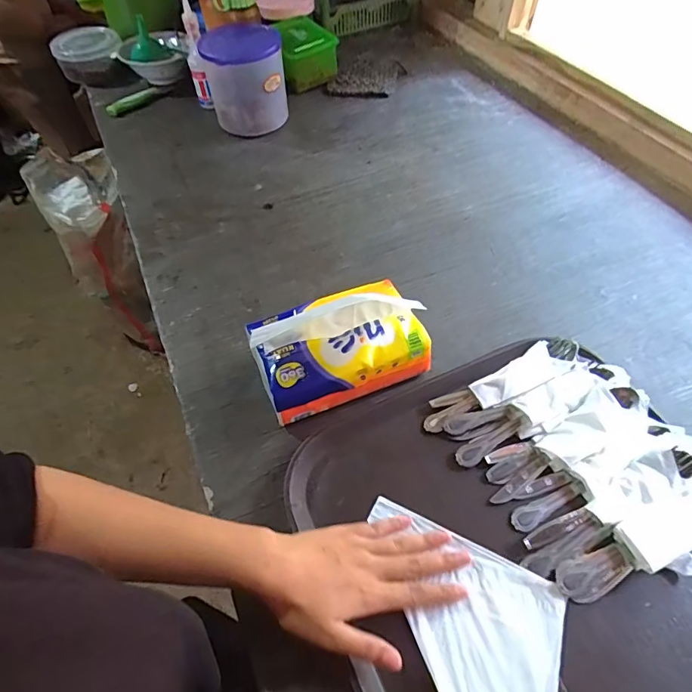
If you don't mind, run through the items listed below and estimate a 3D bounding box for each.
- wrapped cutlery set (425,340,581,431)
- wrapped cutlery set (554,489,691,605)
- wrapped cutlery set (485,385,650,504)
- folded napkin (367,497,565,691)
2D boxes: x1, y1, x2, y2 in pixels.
[{"bbox_3d":[0.166,0.043,0.494,0.179,0.033,0.044,-23,56,-13],"label":"wrapped cutlery set"},{"bbox_3d":[0.262,0.167,0.389,0.178,0.034,0.050,-20,55,-11],"label":"wrapped cutlery set"},{"bbox_3d":[0.215,0.093,0.448,0.175,0.038,0.049,-23,56,-13],"label":"wrapped cutlery set"},{"bbox_3d":[0.114,0.222,0.374,0.117,0.011,0.231,-19,55,-10],"label":"folded napkin"}]

